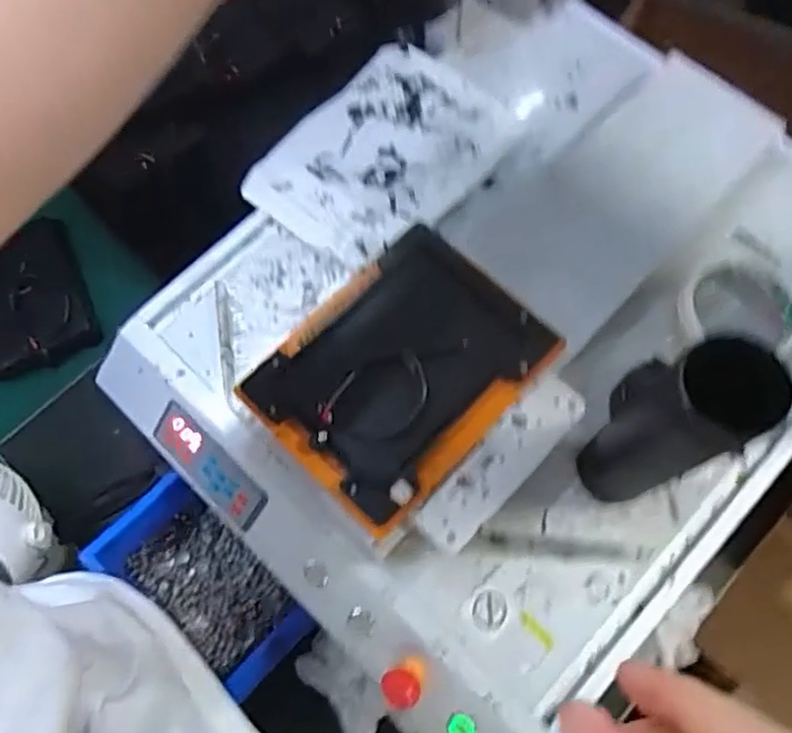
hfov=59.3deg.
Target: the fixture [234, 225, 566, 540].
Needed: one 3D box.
[{"bbox_3d":[0.003,0.000,0.502,0.153,0.018,0.191,43,75,15],"label":"fixture"}]

